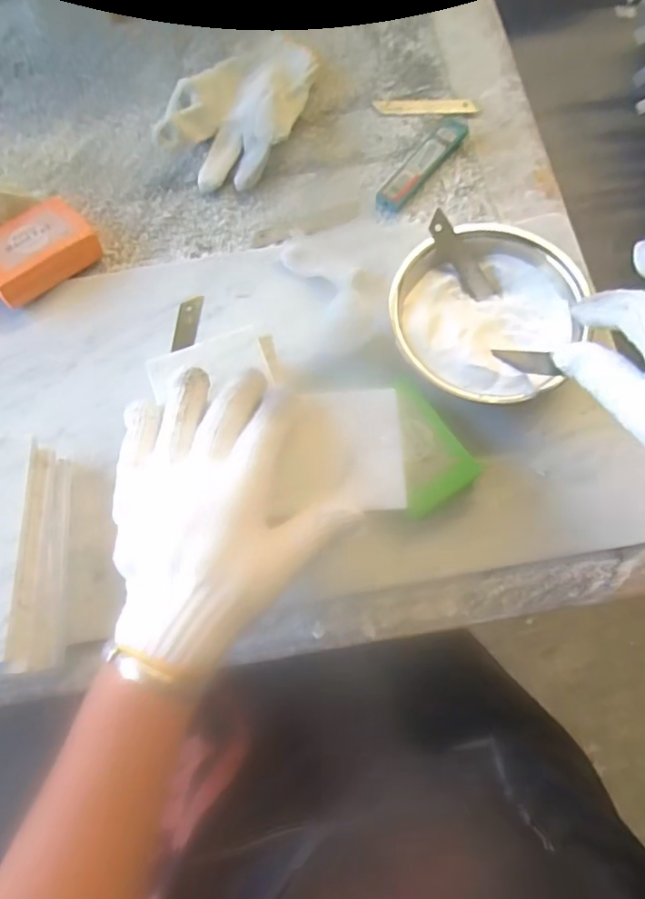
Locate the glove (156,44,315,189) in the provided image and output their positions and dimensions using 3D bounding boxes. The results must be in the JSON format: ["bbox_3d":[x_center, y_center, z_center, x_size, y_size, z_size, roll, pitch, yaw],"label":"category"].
[{"bbox_3d":[-0.079,-0.328,0.538,0.122,0.042,0.174,11,73,6],"label":"glove"}]

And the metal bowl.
[{"bbox_3d":[0.128,-0.103,0.456,0.138,0.050,0.144,-1,72,2],"label":"metal bowl"}]

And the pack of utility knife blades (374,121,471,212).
[{"bbox_3d":[0.092,-0.265,0.529,0.028,0.011,0.121,37,77,13],"label":"pack of utility knife blades"}]

